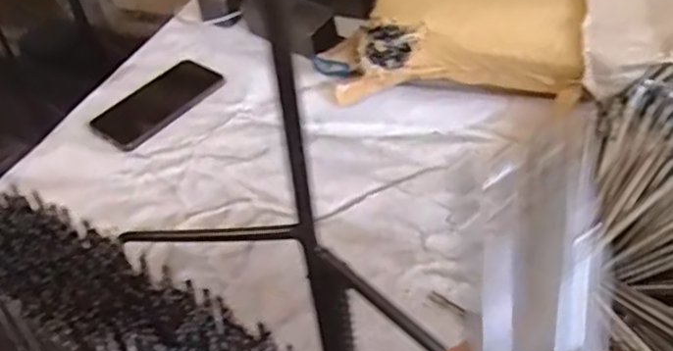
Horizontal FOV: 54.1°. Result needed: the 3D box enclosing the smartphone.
[{"bbox_3d":[-0.217,-0.090,0.807,0.089,0.014,0.154,28,54,31],"label":"smartphone"}]

